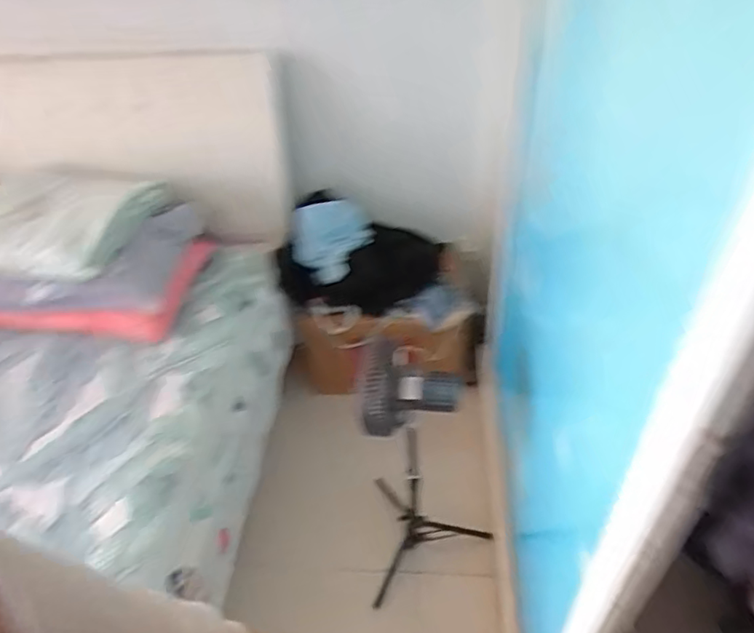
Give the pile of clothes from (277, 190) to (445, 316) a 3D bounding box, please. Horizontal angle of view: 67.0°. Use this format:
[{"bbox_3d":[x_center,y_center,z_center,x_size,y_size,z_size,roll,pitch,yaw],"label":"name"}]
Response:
[{"bbox_3d":[-0.050,-0.208,1.768,0.490,0.260,0.314,-2,42,3],"label":"pile of clothes"}]

